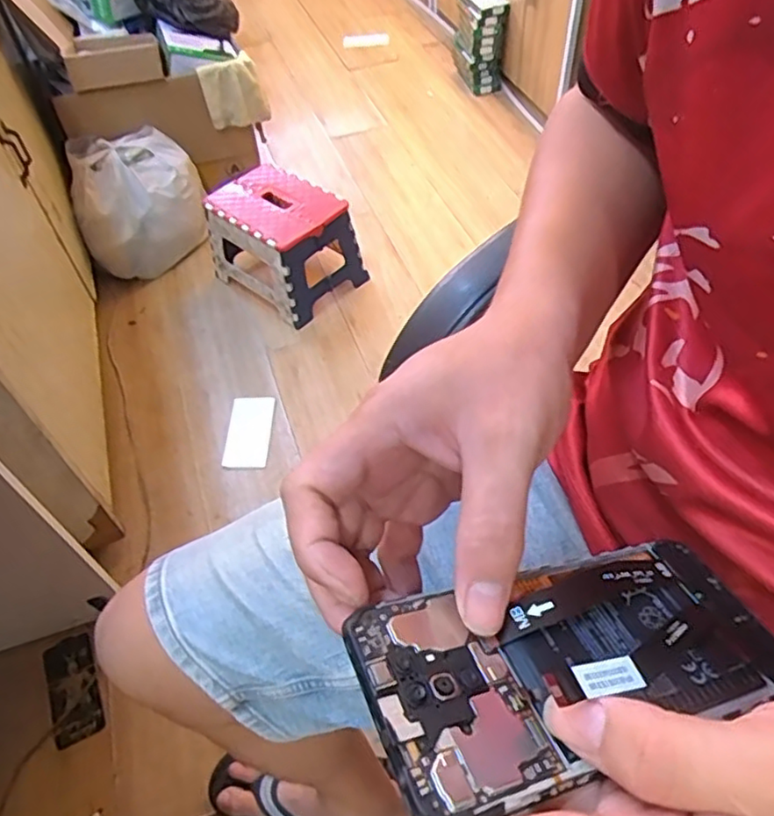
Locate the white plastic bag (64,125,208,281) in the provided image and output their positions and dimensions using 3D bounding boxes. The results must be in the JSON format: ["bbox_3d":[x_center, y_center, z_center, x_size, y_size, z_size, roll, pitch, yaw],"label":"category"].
[{"bbox_3d":[-0.605,-0.500,1.571,0.299,0.259,0.260,-20,52,-11],"label":"white plastic bag"}]

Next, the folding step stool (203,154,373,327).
[{"bbox_3d":[-0.237,-0.368,1.446,0.296,0.224,0.218,31,60,26],"label":"folding step stool"}]

